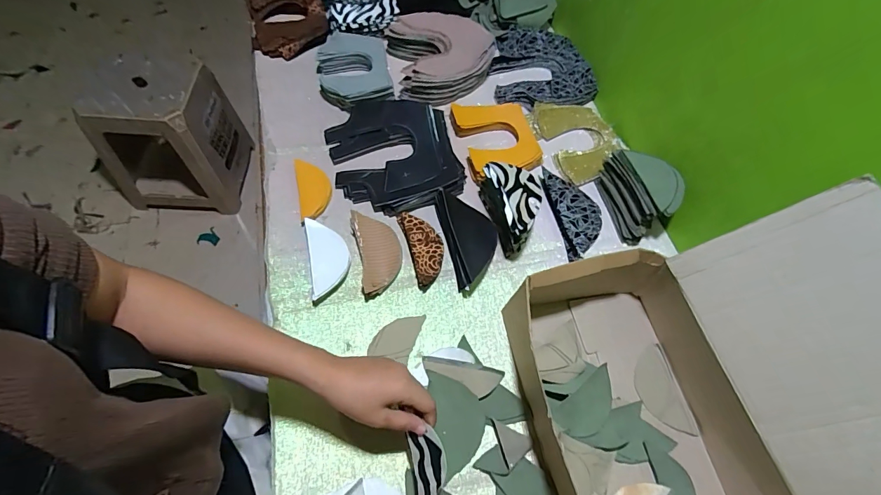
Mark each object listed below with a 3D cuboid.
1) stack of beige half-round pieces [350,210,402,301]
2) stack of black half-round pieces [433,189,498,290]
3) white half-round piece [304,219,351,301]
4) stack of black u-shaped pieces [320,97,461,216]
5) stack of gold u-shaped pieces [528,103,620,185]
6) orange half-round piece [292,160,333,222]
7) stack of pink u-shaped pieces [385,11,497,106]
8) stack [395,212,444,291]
[{"bbox_3d":[-0.086,0.005,0.554,0.059,0.027,0.122,-11,65,-9],"label":"stack of beige half-round pieces"},{"bbox_3d":[0.042,-0.015,0.578,0.072,0.041,0.153,-12,63,-12],"label":"stack of black half-round pieces"},{"bbox_3d":[-0.150,0.015,0.538,0.052,0.031,0.104,-8,64,-11],"label":"white half-round piece"},{"bbox_3d":[-0.075,-0.156,0.629,0.188,0.024,0.209,-14,65,-11],"label":"stack of black u-shaped pieces"},{"bbox_3d":[0.238,-0.180,0.696,0.148,0.035,0.164,-4,63,-9],"label":"stack of gold u-shaped pieces"},{"bbox_3d":[-0.188,-0.085,0.592,0.047,0.016,0.110,-11,65,-9],"label":"orange half-round piece"},{"bbox_3d":[0.004,-0.352,0.727,0.181,0.057,0.177,-12,65,-10],"label":"stack of pink u-shaped pieces"},{"bbox_3d":[-0.023,-0.001,0.569,0.049,0.022,0.116,-14,65,-11],"label":"stack"}]

